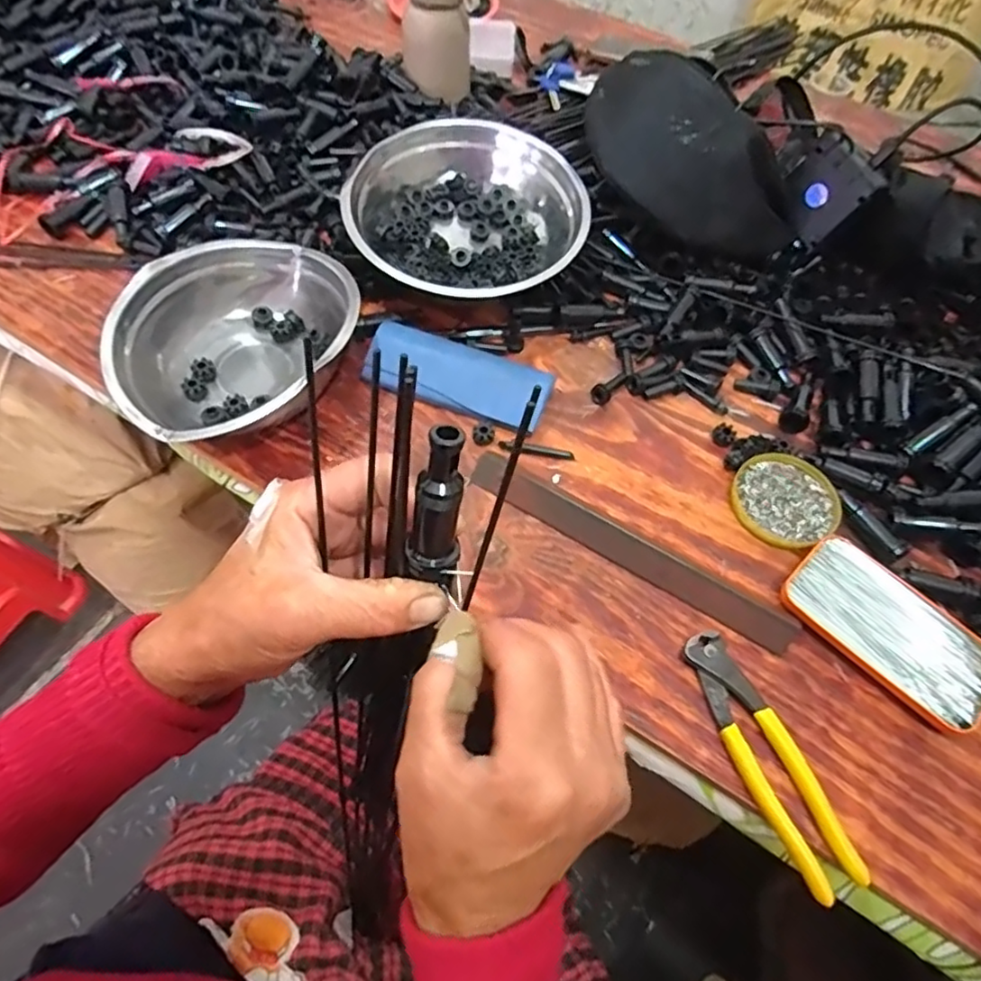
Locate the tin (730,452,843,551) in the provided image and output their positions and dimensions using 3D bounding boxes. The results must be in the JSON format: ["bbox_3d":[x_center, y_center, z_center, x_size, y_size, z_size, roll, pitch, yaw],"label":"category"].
[{"bbox_3d":[0.240,0.007,0.512,0.080,0.009,0.082,2,59,-3],"label":"tin"}]

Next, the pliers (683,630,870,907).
[{"bbox_3d":[0.179,0.172,0.412,0.040,0.014,0.164,-19,62,-15],"label":"pliers"}]

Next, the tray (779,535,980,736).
[{"bbox_3d":[0.290,0.098,0.454,0.143,0.015,0.082,40,64,18],"label":"tray"}]

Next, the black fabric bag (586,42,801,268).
[{"bbox_3d":[0.188,-0.313,0.593,0.239,0.096,0.101,45,68,1],"label":"black fabric bag"}]

